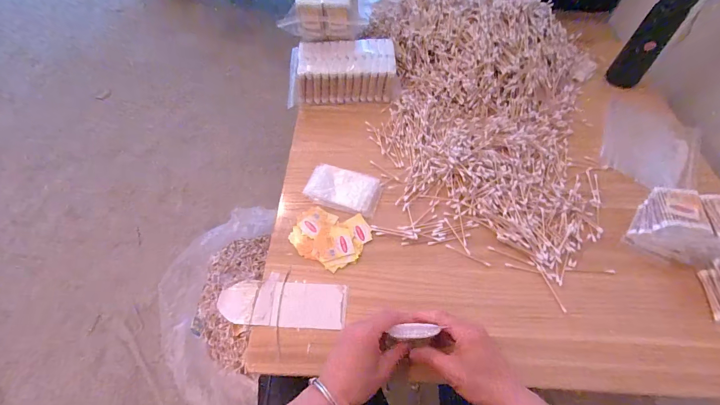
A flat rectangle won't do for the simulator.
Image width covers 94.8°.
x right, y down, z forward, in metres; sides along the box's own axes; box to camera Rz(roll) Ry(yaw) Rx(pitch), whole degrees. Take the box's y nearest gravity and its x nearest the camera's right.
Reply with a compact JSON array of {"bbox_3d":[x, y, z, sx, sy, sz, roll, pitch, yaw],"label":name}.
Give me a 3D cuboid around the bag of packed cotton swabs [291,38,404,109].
[{"bbox_3d":[-0.036,-0.274,0.692,0.222,0.065,0.128,-4,62,1],"label":"bag of packed cotton swabs"}]

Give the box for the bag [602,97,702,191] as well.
[{"bbox_3d":[0.502,-0.103,0.574,0.147,0.019,0.155,28,67,17],"label":"bag"}]

